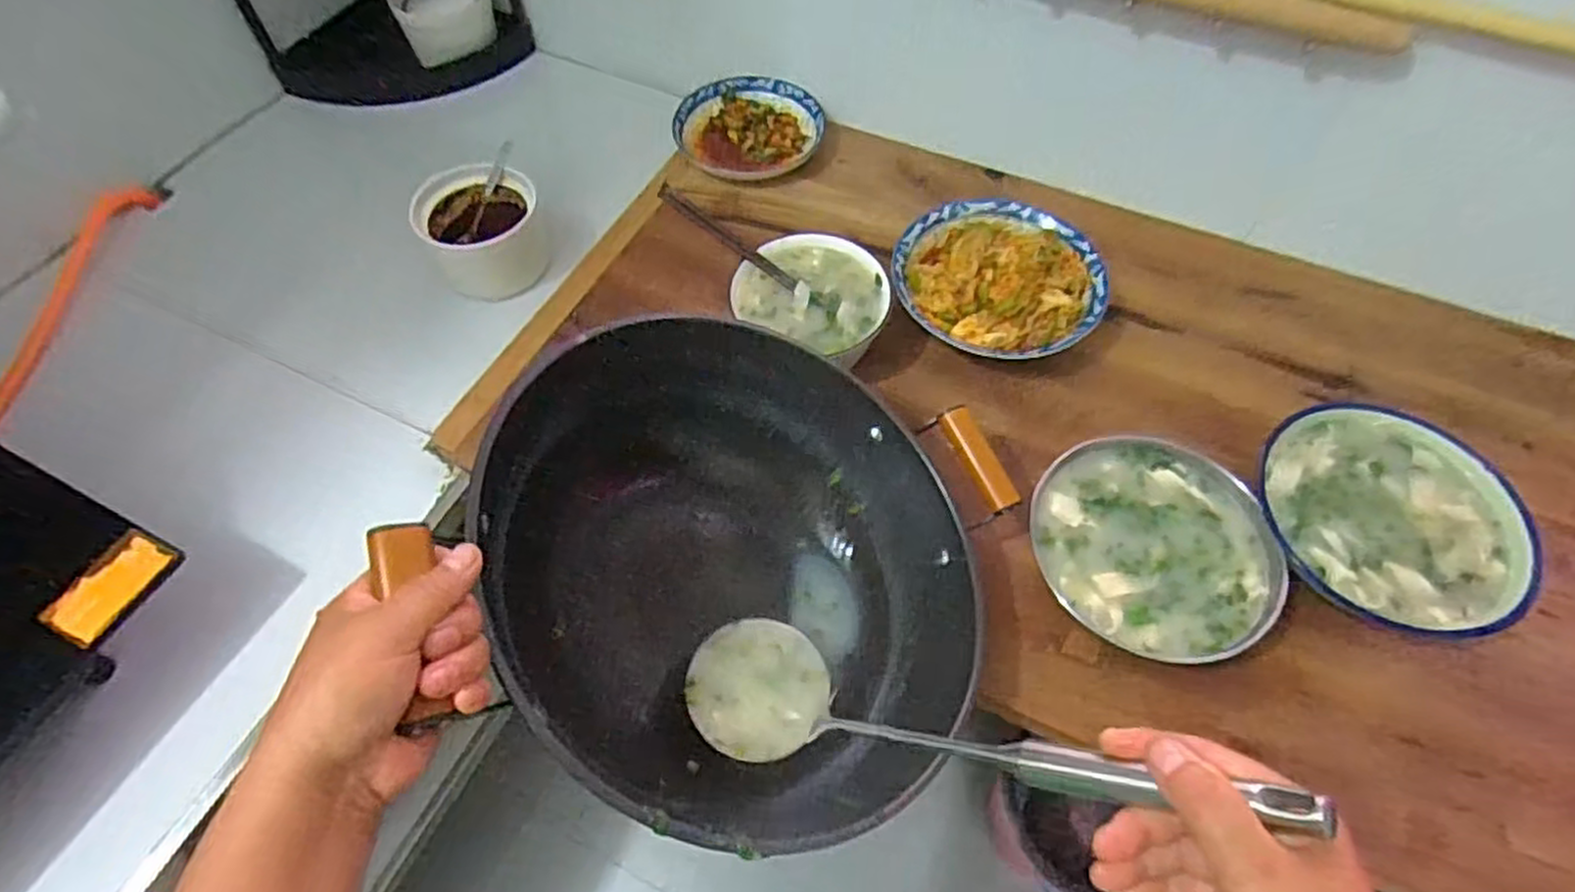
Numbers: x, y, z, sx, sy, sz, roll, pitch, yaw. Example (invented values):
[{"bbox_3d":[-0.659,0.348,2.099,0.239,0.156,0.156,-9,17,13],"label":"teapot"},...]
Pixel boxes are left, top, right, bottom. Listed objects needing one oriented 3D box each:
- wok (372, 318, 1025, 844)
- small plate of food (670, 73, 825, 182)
[{"bbox_3d":[-0.053,0.104,0.632,0.414,0.115,0.414,17,83,21],"label":"wok"},{"bbox_3d":[-0.052,-0.385,0.917,0.173,0.036,0.164,-1,58,1],"label":"small plate of food"}]

